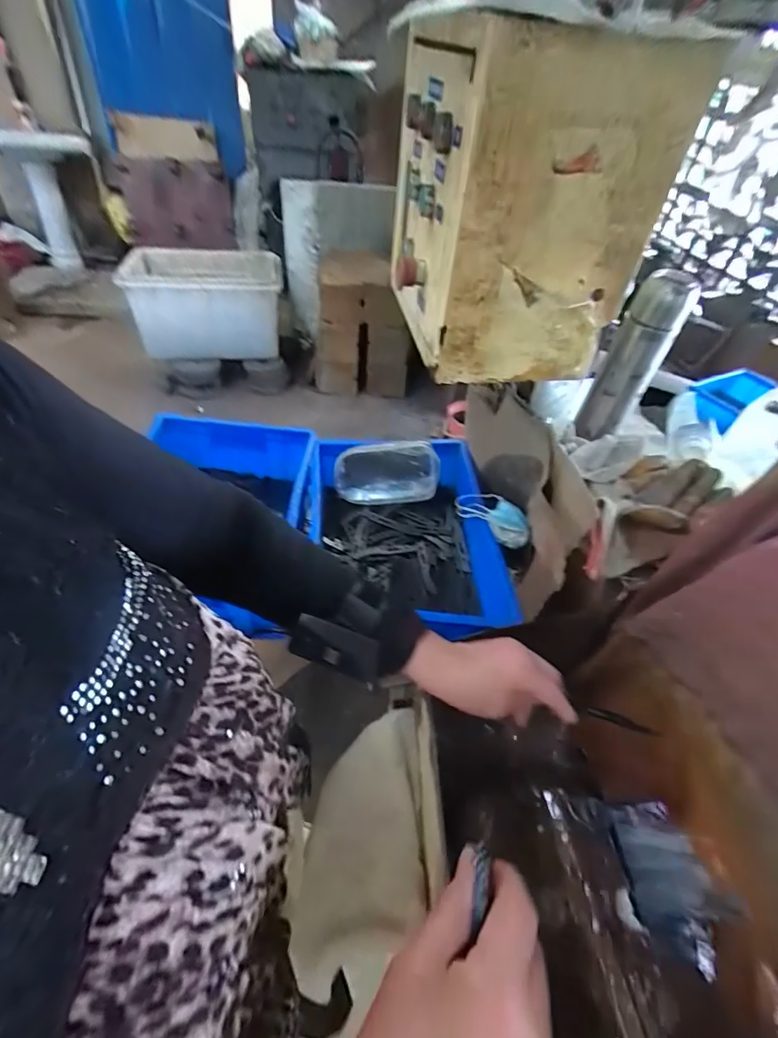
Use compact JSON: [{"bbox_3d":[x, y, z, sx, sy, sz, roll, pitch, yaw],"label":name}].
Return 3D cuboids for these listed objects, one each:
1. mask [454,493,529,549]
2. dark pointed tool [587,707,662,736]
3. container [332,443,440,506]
[{"bbox_3d":[0.169,-0.008,0.743,0.136,0.044,0.056,37,54,25],"label":"mask"},{"bbox_3d":[0.210,0.182,0.405,0.058,0.009,0.008,11,43,33],"label":"dark pointed tool"},{"bbox_3d":[-0.004,-0.093,0.877,0.192,0.115,0.055,1,16,4],"label":"container"}]

